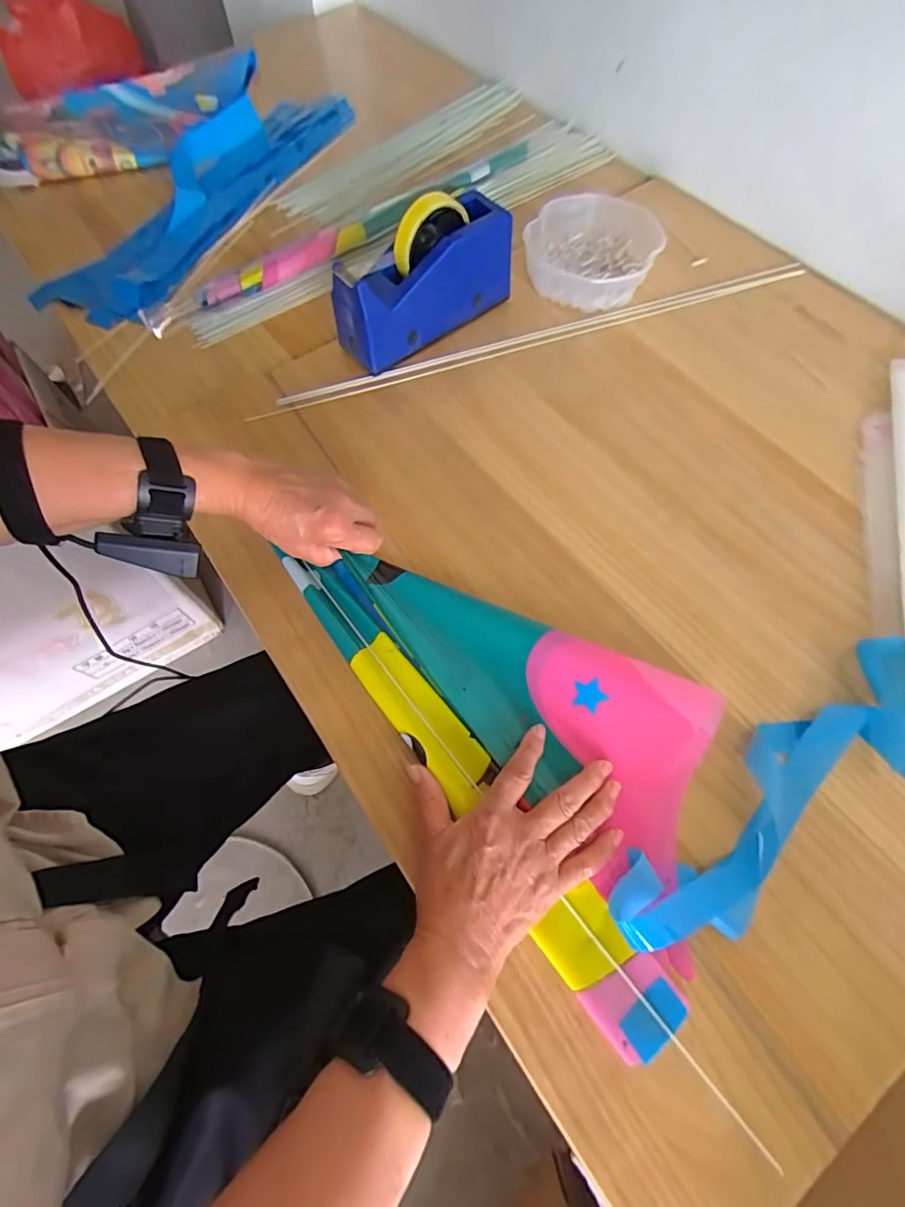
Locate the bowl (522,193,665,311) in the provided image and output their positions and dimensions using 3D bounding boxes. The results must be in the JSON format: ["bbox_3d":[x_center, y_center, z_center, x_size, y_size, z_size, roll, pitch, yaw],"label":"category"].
[{"bbox_3d":[0.163,-0.417,0.613,0.148,0.048,0.140,0,64,0],"label":"bowl"}]

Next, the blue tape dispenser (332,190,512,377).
[{"bbox_3d":[-0.029,-0.345,0.549,0.198,0.118,0.064,-33,69,-14],"label":"blue tape dispenser"}]

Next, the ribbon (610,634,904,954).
[{"bbox_3d":[0.332,0.257,0.289,0.304,0.073,0.424,-29,66,-14],"label":"ribbon"}]

